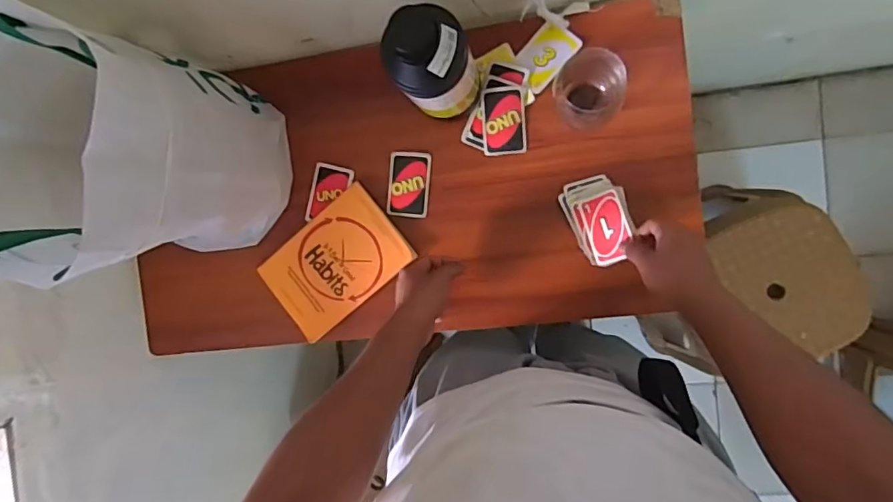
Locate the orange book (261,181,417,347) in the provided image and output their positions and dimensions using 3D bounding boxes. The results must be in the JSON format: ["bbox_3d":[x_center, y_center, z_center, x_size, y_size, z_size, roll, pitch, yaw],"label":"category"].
[{"bbox_3d":[-0.159,0.016,0.744,0.197,0.020,0.133,-39,88,8],"label":"orange book"}]

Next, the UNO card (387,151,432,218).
[{"bbox_3d":[-0.051,-0.092,0.731,0.057,0.007,0.088,5,92,6],"label":"UNO card"}]

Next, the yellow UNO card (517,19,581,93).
[{"bbox_3d":[0.128,-0.255,0.688,0.054,0.008,0.082,44,100,5],"label":"yellow UNO card"}]

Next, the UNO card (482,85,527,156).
[{"bbox_3d":[0.077,-0.172,0.700,0.056,0.009,0.087,-2,96,10],"label":"UNO card"}]

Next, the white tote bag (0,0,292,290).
[{"bbox_3d":[-0.356,-0.102,0.614,0.247,0.304,0.239,7,95,7],"label":"white tote bag"}]

